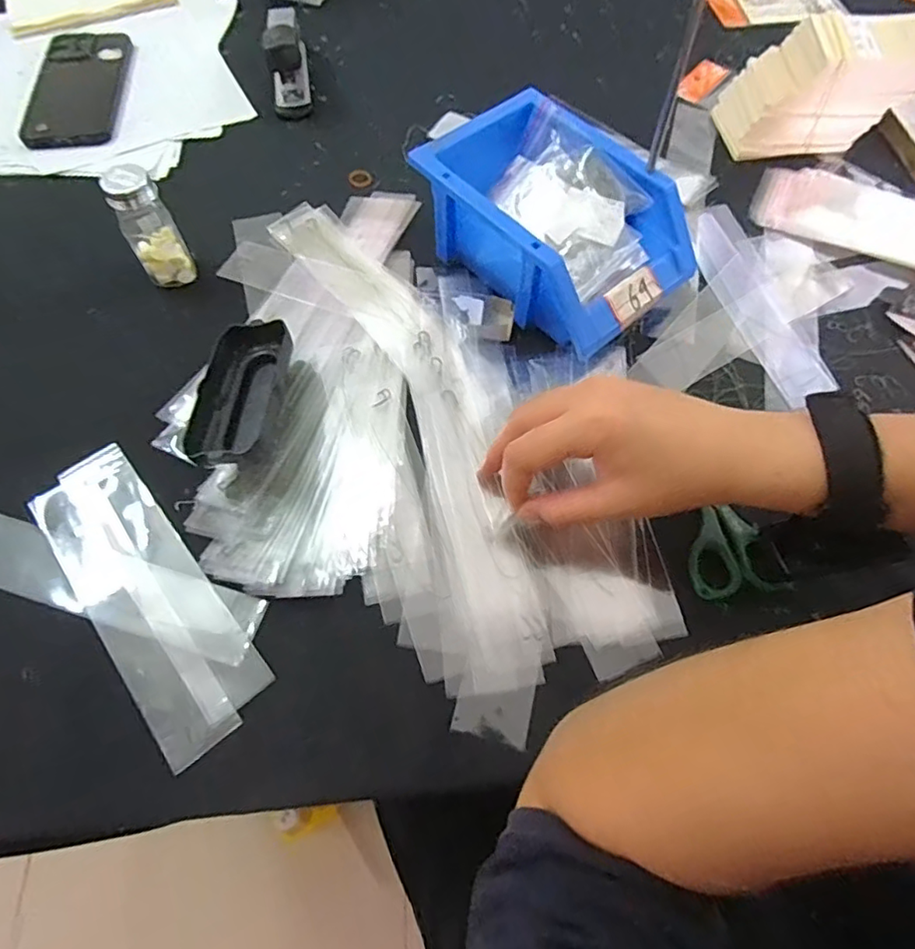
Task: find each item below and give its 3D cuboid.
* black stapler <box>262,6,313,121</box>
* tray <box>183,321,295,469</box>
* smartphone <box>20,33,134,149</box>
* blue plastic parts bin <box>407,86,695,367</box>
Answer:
[{"bbox_3d":[-0.161,-0.393,0.539,0.036,0.044,0.093,-8,63,-5],"label":"black stapler"},{"bbox_3d":[-0.142,-0.051,0.374,0.045,0.027,0.112,8,63,2],"label":"tray"},{"bbox_3d":[-0.356,-0.366,0.542,0.078,0.011,0.163,-6,63,-5],"label":"smartphone"},{"bbox_3d":[0.070,-0.182,0.425,0.127,0.075,0.182,-39,70,-19],"label":"blue plastic parts bin"}]

